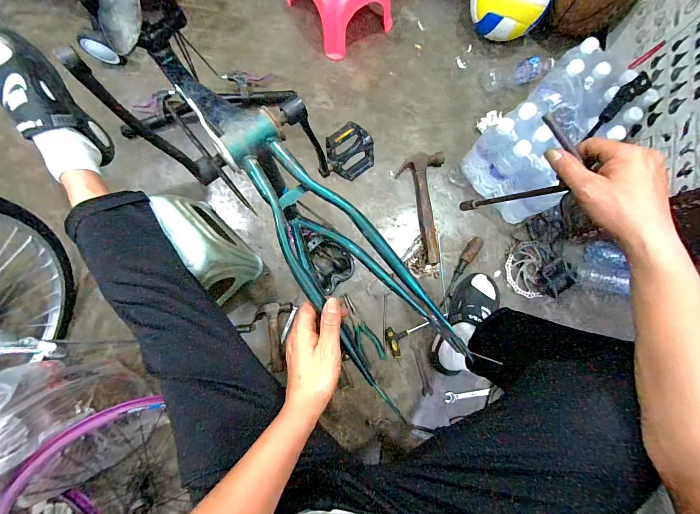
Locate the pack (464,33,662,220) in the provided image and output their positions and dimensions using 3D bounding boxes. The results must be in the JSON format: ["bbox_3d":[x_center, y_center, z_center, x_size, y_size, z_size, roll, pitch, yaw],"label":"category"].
[{"bbox_3d":[0.507,-0.306,0.797,0.366,0.231,0.224,-44,84,-6],"label":"pack"}]

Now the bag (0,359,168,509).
[{"bbox_3d":[-0.585,0.330,0.571,0.234,0.304,0.199,27,83,4],"label":"bag"}]

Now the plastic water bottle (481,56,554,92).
[{"bbox_3d":[0.503,-0.546,0.913,0.207,0.063,0.074,-14,82,-2],"label":"plastic water bottle"}]

